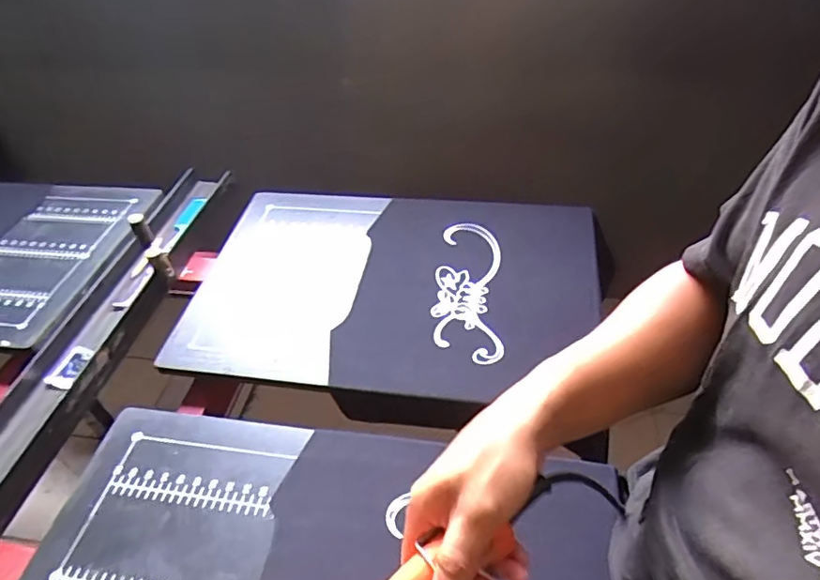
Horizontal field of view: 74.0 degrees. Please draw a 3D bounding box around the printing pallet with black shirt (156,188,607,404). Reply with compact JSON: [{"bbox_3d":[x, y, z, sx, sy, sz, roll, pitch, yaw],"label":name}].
[{"bbox_3d":[-0.038,-0.009,0.841,0.606,0.050,0.391,4,45,11],"label":"printing pallet with black shirt"}]

